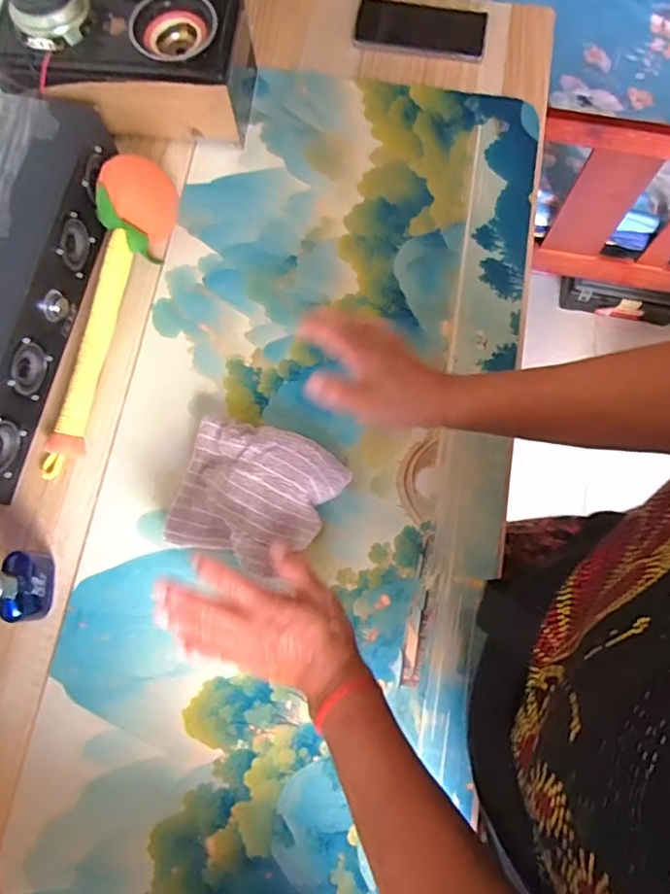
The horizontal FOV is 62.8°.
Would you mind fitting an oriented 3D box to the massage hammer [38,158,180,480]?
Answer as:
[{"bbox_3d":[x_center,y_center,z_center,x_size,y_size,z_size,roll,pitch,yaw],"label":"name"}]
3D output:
[{"bbox_3d":[-0.244,-0.137,0.549,0.062,0.068,0.322,16,77,5],"label":"massage hammer"}]

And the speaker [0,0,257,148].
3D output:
[{"bbox_3d":[-0.228,-0.427,0.589,0.256,0.123,0.121,6,76,2],"label":"speaker"}]

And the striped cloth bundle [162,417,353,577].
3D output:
[{"bbox_3d":[-0.074,0.044,0.507,0.140,0.053,0.126,20,77,6],"label":"striped cloth bundle"}]

